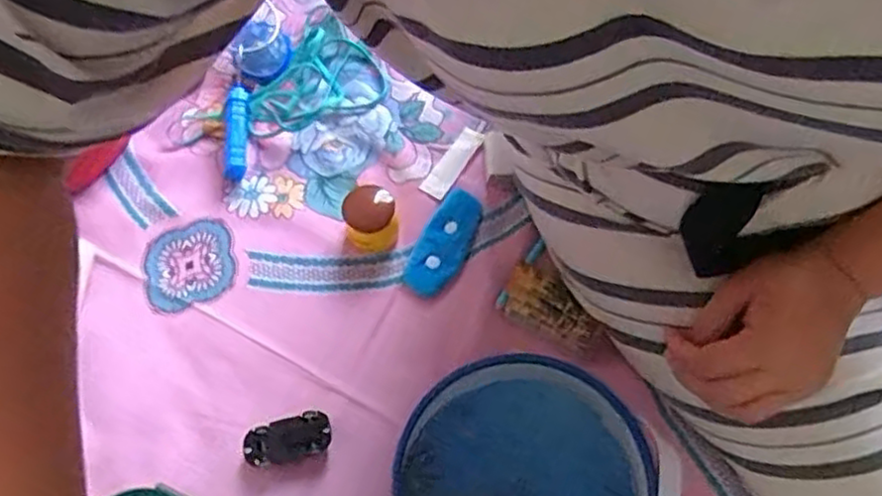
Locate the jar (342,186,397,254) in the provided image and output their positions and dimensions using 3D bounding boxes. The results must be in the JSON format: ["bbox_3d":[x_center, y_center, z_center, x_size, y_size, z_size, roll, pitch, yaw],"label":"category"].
[{"bbox_3d":[-0.063,-0.028,0.627,0.047,0.043,0.053,-8,62,-1],"label":"jar"}]

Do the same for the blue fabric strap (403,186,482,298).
[{"bbox_3d":[0.003,-0.006,0.630,0.045,0.015,0.104,22,65,12],"label":"blue fabric strap"}]

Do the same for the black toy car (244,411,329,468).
[{"bbox_3d":[-0.120,0.152,0.554,0.067,0.026,0.033,-16,63,-7],"label":"black toy car"}]

